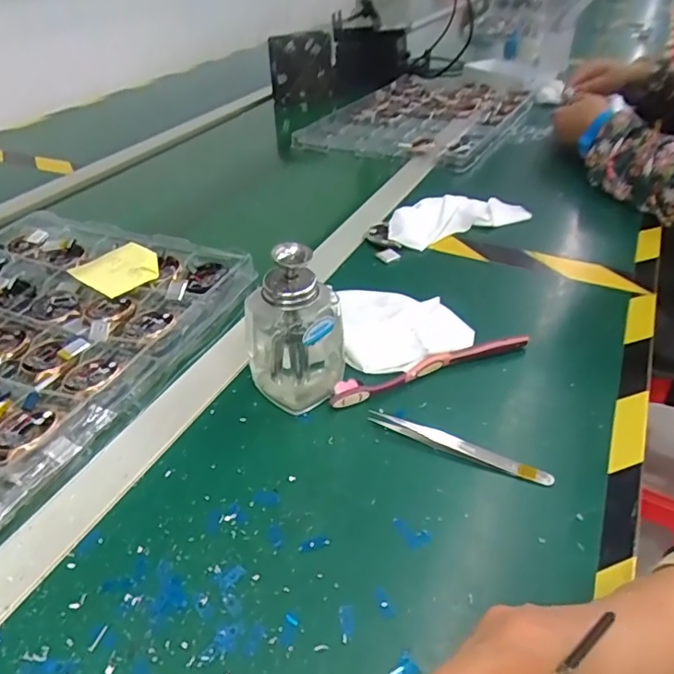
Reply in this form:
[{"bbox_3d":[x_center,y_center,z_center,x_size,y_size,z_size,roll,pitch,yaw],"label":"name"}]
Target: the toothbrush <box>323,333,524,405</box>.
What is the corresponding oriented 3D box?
[{"bbox_3d":[0.076,0.024,0.435,0.177,0.016,0.017,-15,41,-19],"label":"toothbrush"}]

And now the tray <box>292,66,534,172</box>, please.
[{"bbox_3d":[0.172,-0.439,1.027,0.329,0.029,0.521,18,42,23],"label":"tray"}]

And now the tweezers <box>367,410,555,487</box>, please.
[{"bbox_3d":[0.083,0.075,0.372,0.127,0.011,0.012,16,41,20],"label":"tweezers"}]

